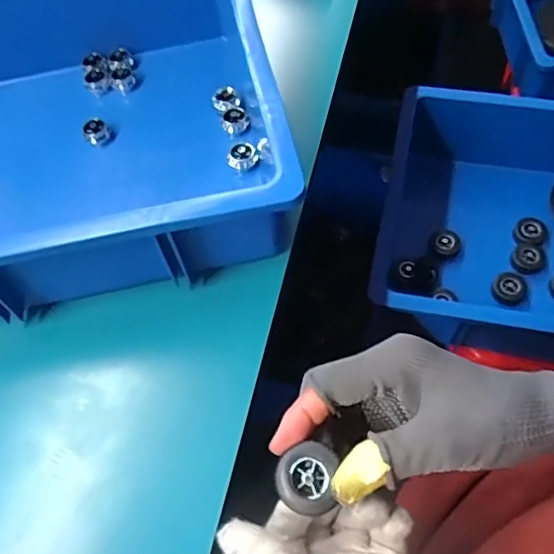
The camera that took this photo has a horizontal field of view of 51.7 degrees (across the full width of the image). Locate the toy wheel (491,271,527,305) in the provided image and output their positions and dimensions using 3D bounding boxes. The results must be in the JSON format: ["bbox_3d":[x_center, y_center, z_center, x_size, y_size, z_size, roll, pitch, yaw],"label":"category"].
[{"bbox_3d":[0.275,0.014,0.678,0.036,0.018,0.038,-2,59,3],"label":"toy wheel"}]

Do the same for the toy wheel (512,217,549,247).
[{"bbox_3d":[0.317,-0.057,0.715,0.040,0.018,0.033,7,93,19],"label":"toy wheel"}]

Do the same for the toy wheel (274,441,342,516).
[{"bbox_3d":[0.015,0.106,0.308,0.032,0.009,0.032,6,60,8],"label":"toy wheel"}]

